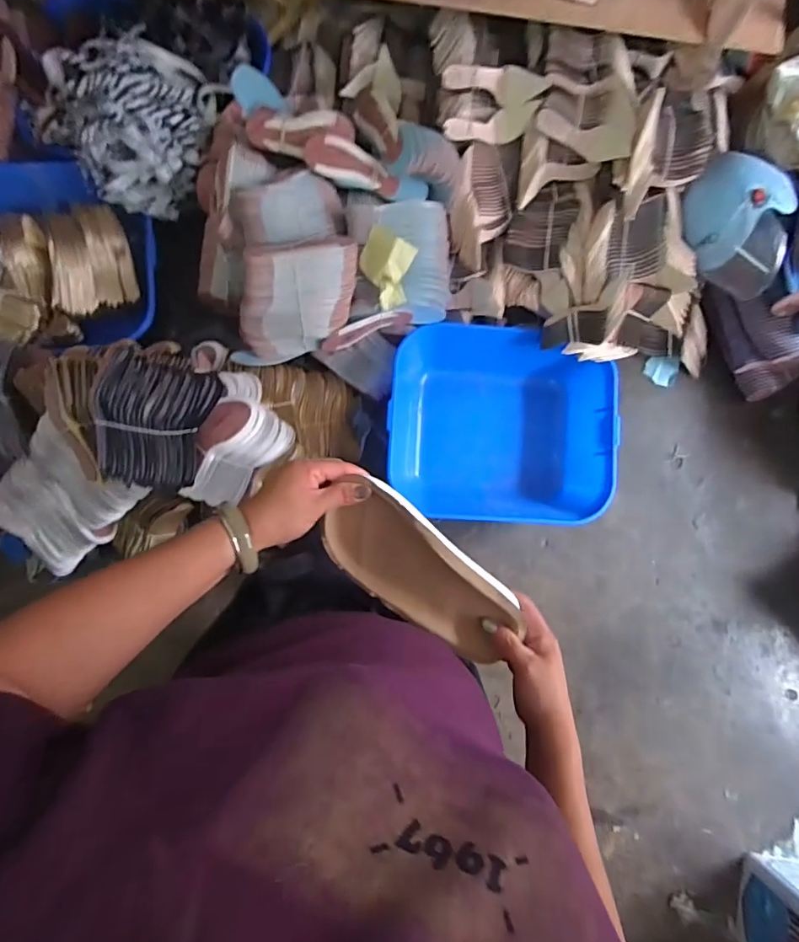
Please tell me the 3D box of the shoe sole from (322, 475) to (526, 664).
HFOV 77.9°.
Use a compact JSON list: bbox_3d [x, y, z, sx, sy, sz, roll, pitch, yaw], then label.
[{"bbox_3d":[0.024,0.107,0.504,0.216,0.039,0.092,39,83,-4],"label":"shoe sole"}]

